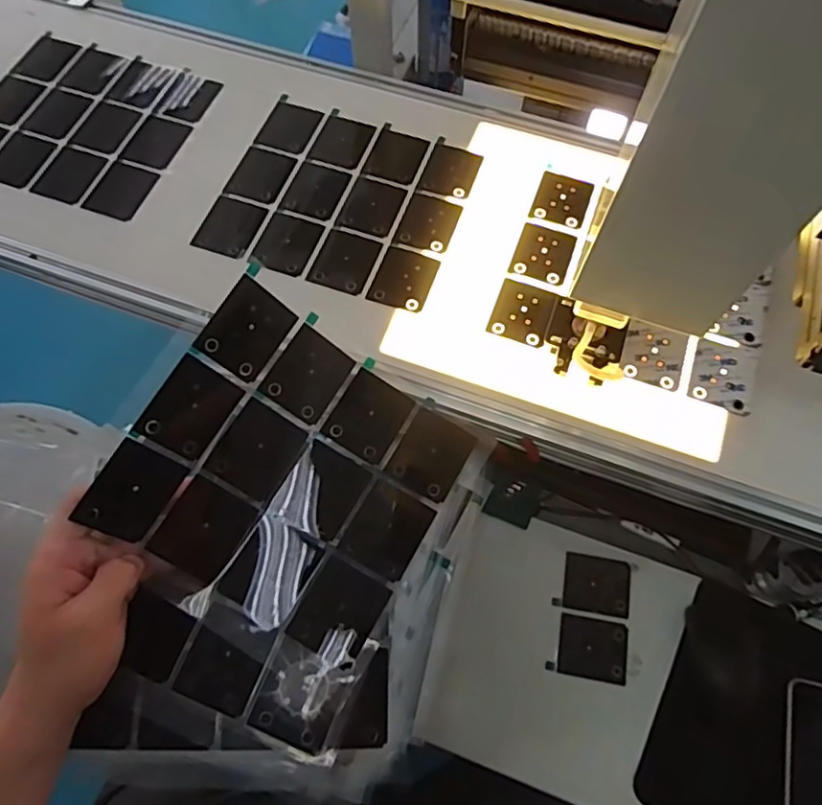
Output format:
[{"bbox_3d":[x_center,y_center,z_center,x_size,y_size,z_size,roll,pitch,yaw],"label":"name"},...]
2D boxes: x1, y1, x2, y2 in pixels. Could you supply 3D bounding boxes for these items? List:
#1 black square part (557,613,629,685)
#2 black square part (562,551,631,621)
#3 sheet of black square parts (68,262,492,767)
[{"bbox_3d":[0.175,0.237,0.572,0.065,0.005,0.054,10,68,3],"label":"black square part"},{"bbox_3d":[0.187,0.183,0.598,0.066,0.007,0.055,11,68,3],"label":"black square part"},{"bbox_3d":[-0.091,0.081,0.432,0.229,0.100,0.271,22,71,8],"label":"sheet of black square parts"}]

